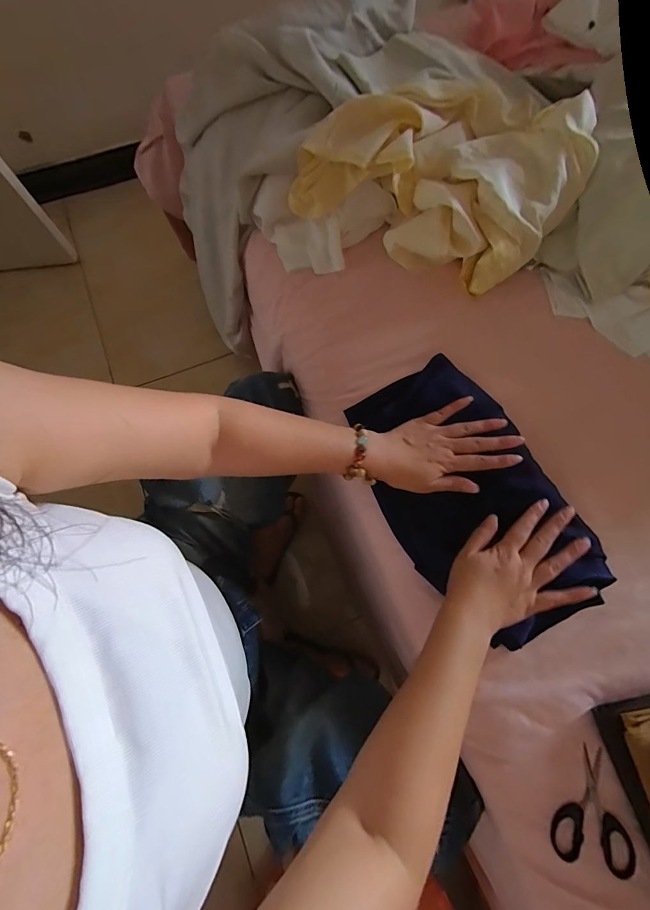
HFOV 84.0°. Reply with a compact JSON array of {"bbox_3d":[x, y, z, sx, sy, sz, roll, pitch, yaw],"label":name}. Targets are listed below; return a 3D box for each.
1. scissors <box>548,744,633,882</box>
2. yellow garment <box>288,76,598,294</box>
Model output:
[{"bbox_3d":[0.273,0.359,0.368,0.073,0.008,0.102,8,77,14],"label":"scissors"},{"bbox_3d":[0.149,-0.362,0.466,0.322,0.126,0.220,22,75,5],"label":"yellow garment"}]

